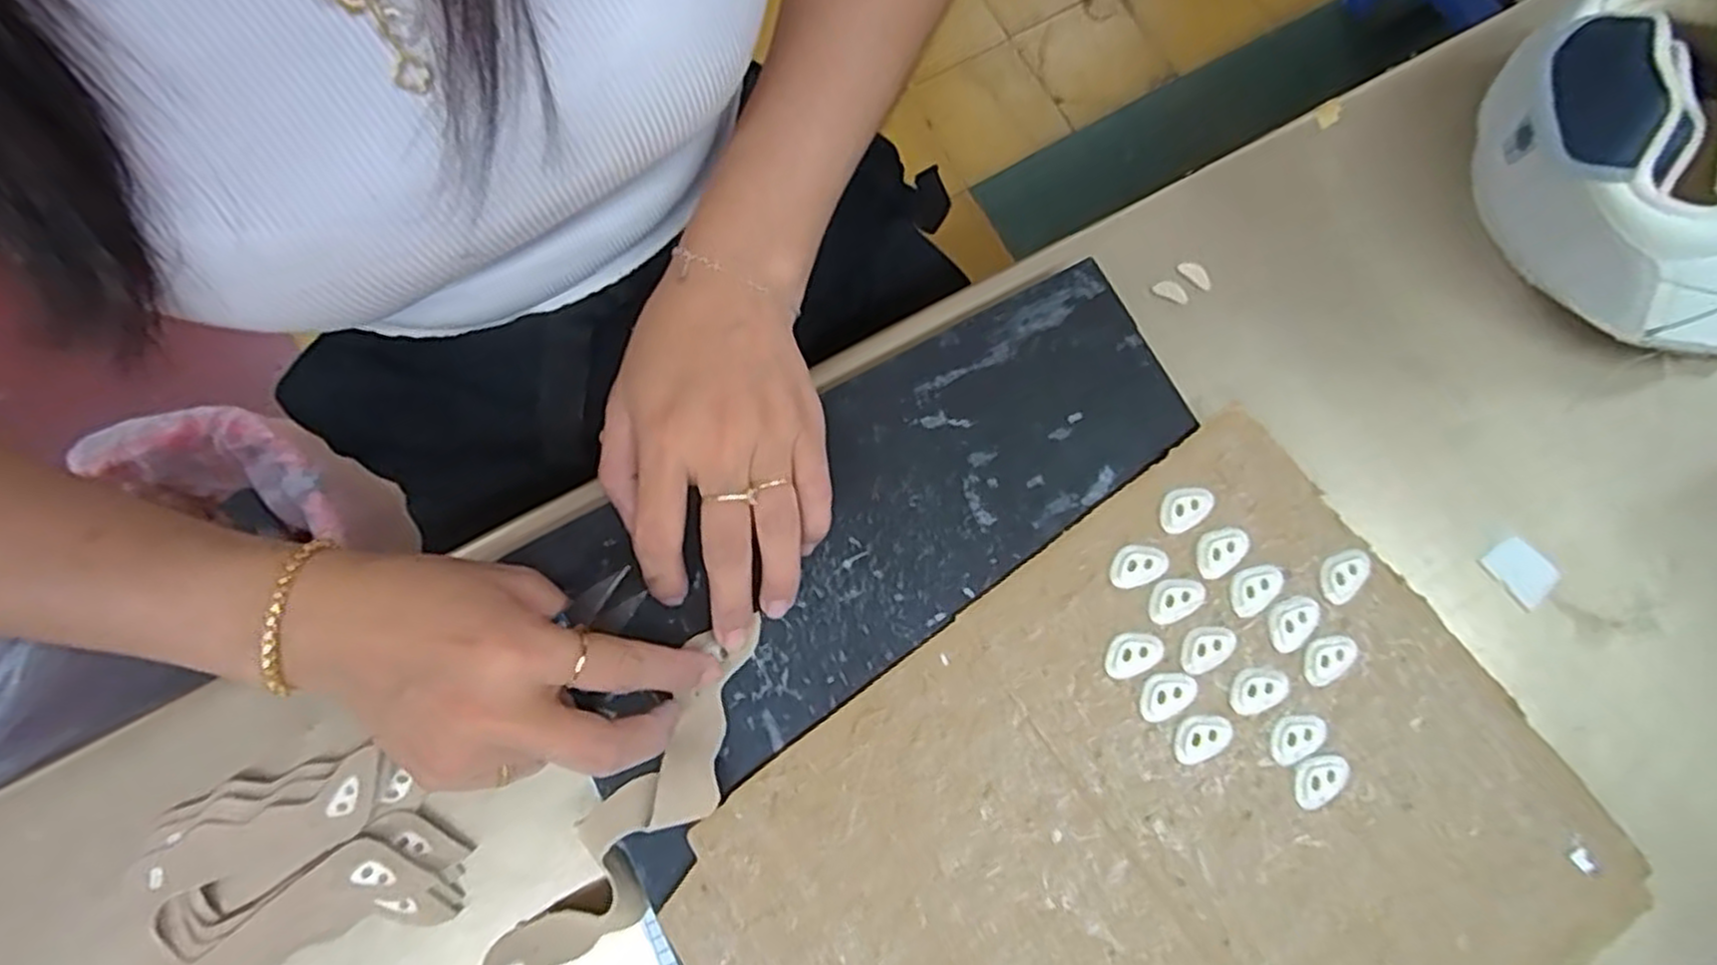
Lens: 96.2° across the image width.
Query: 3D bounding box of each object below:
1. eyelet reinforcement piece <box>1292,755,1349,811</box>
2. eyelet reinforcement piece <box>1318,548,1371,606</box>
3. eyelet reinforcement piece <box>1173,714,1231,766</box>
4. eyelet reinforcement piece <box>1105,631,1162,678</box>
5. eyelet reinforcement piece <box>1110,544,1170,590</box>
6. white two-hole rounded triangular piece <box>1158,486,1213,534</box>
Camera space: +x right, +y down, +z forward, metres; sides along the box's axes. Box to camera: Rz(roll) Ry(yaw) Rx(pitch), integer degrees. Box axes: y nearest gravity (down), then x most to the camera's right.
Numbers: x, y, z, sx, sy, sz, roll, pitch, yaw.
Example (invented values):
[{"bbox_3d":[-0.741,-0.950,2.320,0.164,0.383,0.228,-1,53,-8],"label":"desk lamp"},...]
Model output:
[{"bbox_3d":[0.186,0.120,0.310,0.024,0.004,0.018,-21,79,-5],"label":"eyelet reinforcement piece"},{"bbox_3d":[0.206,0.038,0.326,0.026,0.004,0.016,-44,82,-9],"label":"eyelet reinforcement piece"},{"bbox_3d":[0.140,0.104,0.313,0.025,0.004,0.017,-21,79,-5],"label":"eyelet reinforcement piece"},{"bbox_3d":[0.114,0.071,0.320,0.024,0.004,0.017,-10,78,-3],"label":"eyelet reinforcement piece"},{"bbox_3d":[0.119,0.035,0.328,0.025,0.004,0.017,-24,79,-6],"label":"eyelet reinforcement piece"},{"bbox_3d":[0.141,0.011,0.333,0.024,0.004,0.017,-24,79,-6],"label":"white two-hole rounded triangular piece"}]

